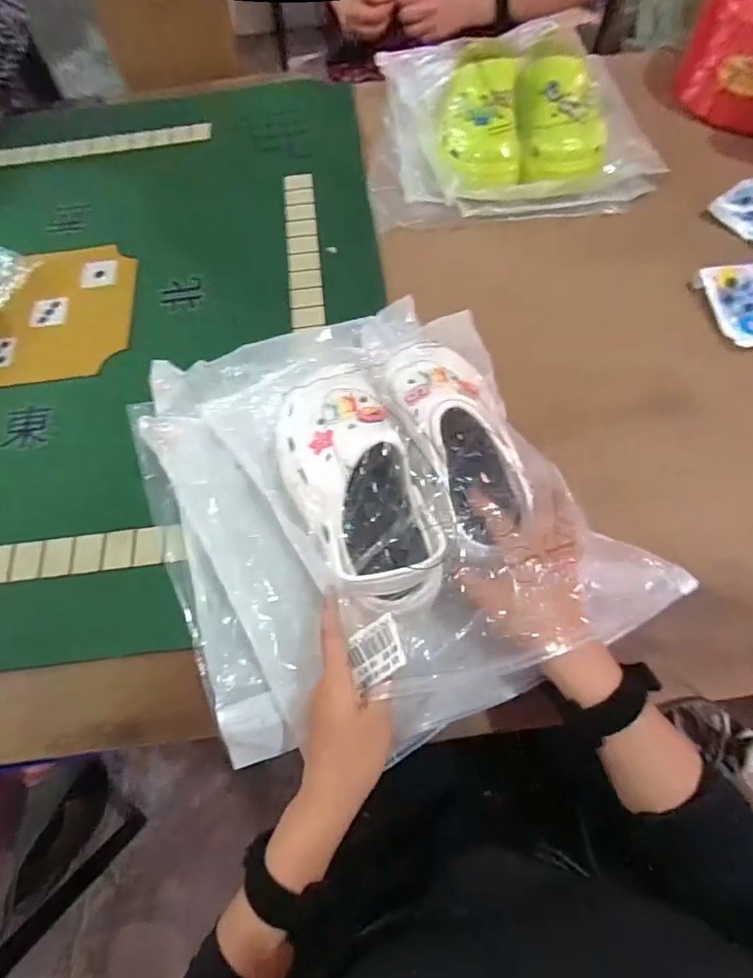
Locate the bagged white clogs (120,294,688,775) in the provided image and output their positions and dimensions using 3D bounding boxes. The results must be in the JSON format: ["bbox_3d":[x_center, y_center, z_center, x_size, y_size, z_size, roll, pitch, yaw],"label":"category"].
[{"bbox_3d":[-0.035,-0.012,0.444,0.340,0.116,0.389,-16,67,-6],"label":"bagged white clogs"}]

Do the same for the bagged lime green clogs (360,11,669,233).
[{"bbox_3d":[0.178,-0.524,0.668,0.372,0.098,0.308,-3,66,0],"label":"bagged lime green clogs"}]

